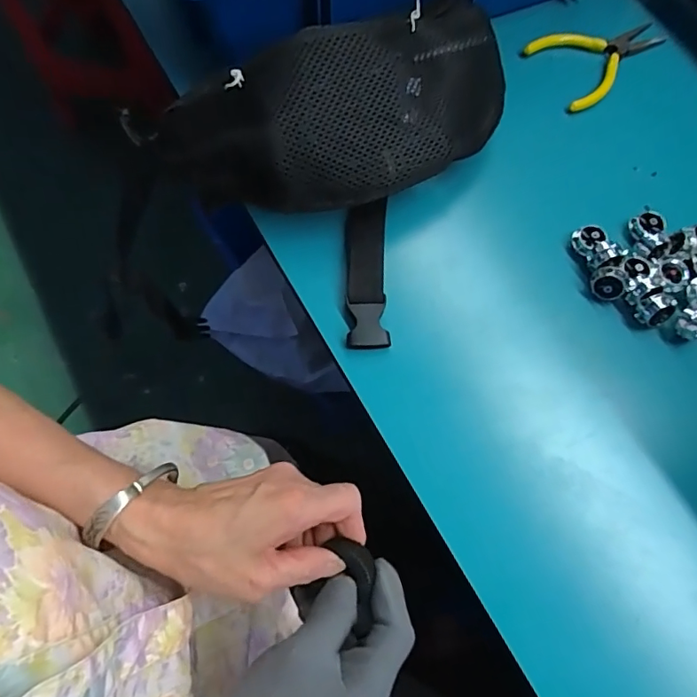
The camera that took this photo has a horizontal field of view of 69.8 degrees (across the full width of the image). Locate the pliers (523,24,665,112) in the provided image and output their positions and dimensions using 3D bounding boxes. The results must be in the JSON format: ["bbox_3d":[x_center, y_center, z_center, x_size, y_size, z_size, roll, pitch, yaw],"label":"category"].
[{"bbox_3d":[0.225,-0.259,0.440,0.118,0.009,0.077,-25,73,-9],"label":"pliers"}]

